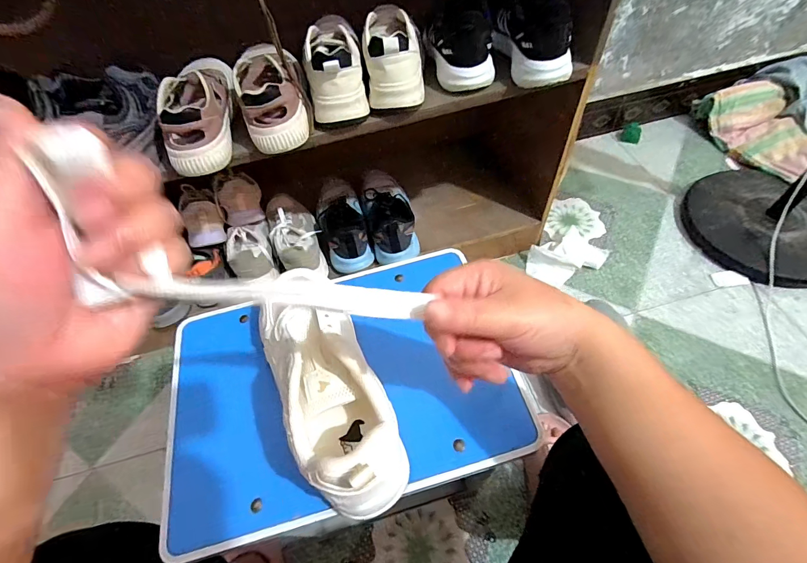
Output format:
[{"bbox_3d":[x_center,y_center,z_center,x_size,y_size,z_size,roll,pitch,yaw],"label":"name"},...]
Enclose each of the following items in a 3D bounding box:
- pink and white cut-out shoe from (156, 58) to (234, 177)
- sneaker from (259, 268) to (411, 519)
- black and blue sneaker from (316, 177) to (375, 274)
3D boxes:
[{"bbox_3d":[-0.306,-0.260,0.569,0.092,0.078,0.216,-16,56,-5],"label":"pink and white cut-out shoe"},{"bbox_3d":[-0.070,0.075,0.329,0.074,0.085,0.227,-26,58,-11],"label":"sneaker"},{"bbox_3d":[-0.149,-0.153,0.884,0.110,0.106,0.264,-13,56,-3],"label":"black and blue sneaker"}]

